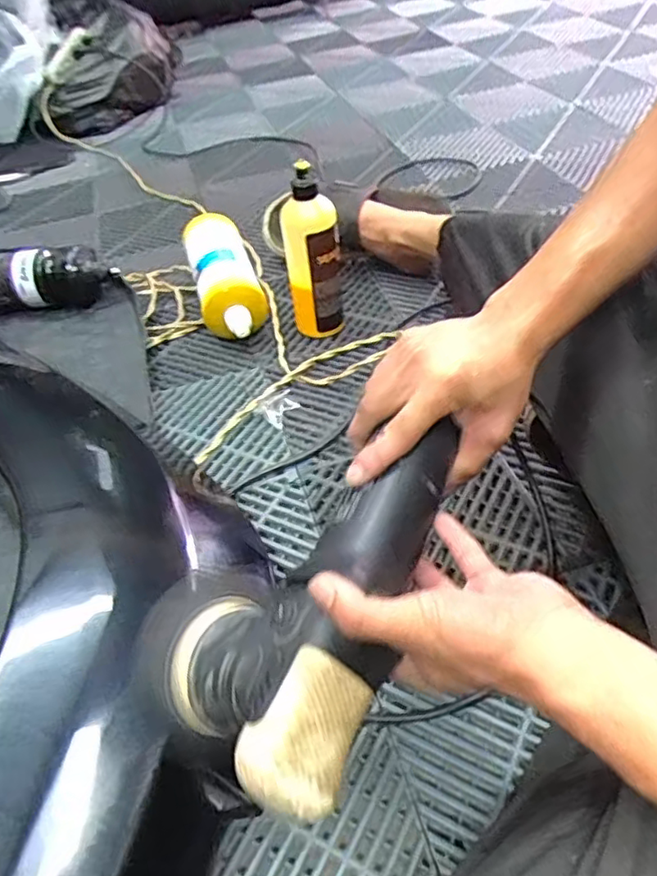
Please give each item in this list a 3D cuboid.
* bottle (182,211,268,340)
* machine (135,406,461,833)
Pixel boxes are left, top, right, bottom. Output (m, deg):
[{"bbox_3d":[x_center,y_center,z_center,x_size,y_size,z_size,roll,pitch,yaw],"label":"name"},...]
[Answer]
[{"bbox_3d":[-0.142,-0.220,0.874,0.087,0.092,0.227,-14,45,-6],"label":"bottle"},{"bbox_3d":[-0.019,0.089,0.404,0.157,0.083,0.231,19,50,25],"label":"machine"}]

